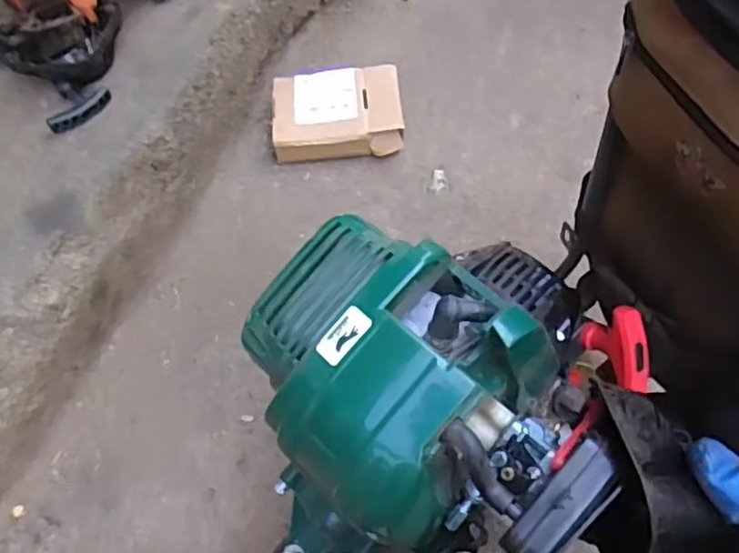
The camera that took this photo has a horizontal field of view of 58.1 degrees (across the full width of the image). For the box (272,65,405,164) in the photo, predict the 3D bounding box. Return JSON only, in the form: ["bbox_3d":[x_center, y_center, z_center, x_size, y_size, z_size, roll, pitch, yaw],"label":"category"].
[{"bbox_3d":[-0.039,-0.203,0.840,0.158,0.050,0.125,-6,57,4],"label":"box"}]

